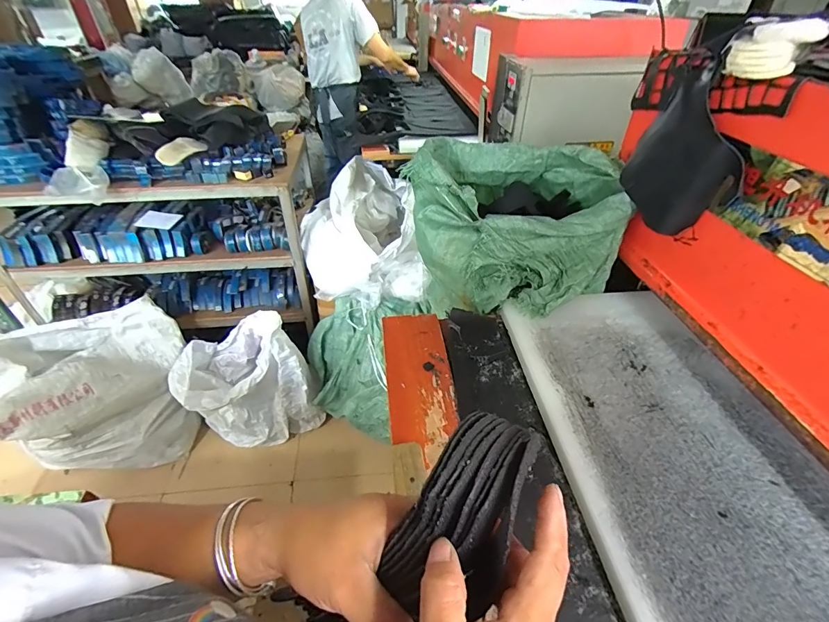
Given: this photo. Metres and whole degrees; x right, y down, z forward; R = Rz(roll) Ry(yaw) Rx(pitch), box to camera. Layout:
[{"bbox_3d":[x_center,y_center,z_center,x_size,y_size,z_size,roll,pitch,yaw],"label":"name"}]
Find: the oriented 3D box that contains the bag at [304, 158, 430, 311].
[{"bbox_3d":[-0.217,-0.305,1.549,0.431,0.361,0.593,-7,42,-11],"label":"bag"}]

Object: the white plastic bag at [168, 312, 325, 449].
[{"bbox_3d":[-0.652,0.280,1.562,0.490,0.560,0.249,-7,42,-11],"label":"white plastic bag"}]

